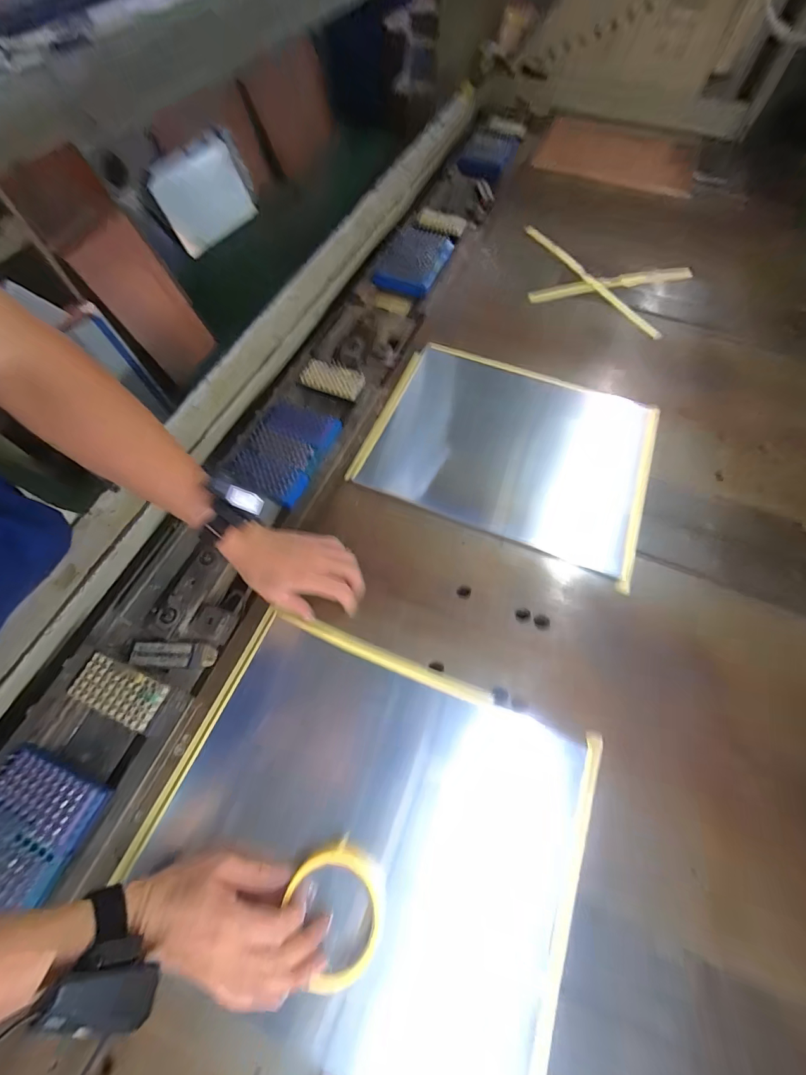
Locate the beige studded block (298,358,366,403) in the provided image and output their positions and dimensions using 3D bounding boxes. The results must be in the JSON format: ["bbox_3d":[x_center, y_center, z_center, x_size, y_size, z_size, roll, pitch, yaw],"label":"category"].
[{"bbox_3d":[-0.121,-0.273,0.679,0.107,0.022,0.052,17,66,8],"label":"beige studded block"}]

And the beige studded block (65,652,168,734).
[{"bbox_3d":[-0.328,0.178,0.456,0.104,0.016,0.050,21,67,10],"label":"beige studded block"}]

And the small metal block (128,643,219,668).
[{"bbox_3d":[-0.286,0.147,0.492,0.104,0.012,0.028,1,65,0],"label":"small metal block"}]

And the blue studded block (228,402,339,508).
[{"bbox_3d":[-0.183,-0.135,0.608,0.121,0.033,0.160,24,67,11],"label":"blue studded block"}]

